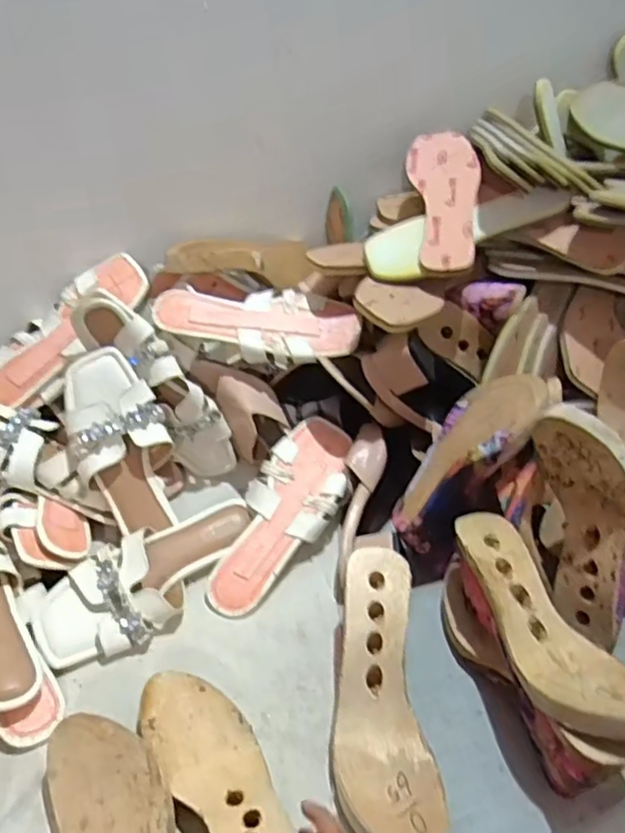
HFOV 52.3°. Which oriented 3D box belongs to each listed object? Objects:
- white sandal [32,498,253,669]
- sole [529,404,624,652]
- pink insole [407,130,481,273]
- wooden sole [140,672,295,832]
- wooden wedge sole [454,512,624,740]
[{"bbox_3d":[-0.159,0.163,0.649,0.239,0.045,0.098,-22,47,-26],"label":"white sandal"},{"bbox_3d":[0.262,0.101,0.617,0.057,0.237,0.080,-13,11,-19],"label":"sole"},{"bbox_3d":[0.160,-0.264,0.756,0.080,0.008,0.235,-7,58,9],"label":"pink insole"},{"bbox_3d":[-0.065,0.276,0.476,0.074,0.039,0.224,-18,24,-23],"label":"wooden sole"},{"bbox_3d":[0.196,0.167,0.549,0.081,0.044,0.236,-12,43,-17],"label":"wooden wedge sole"}]

